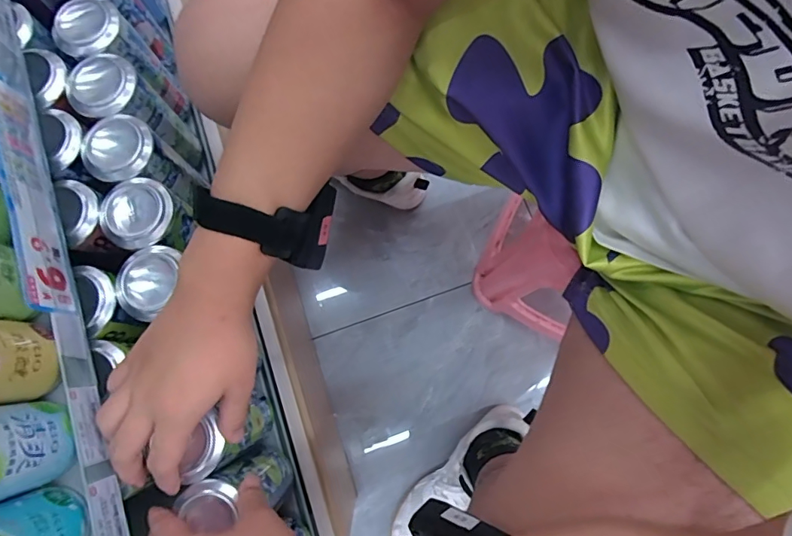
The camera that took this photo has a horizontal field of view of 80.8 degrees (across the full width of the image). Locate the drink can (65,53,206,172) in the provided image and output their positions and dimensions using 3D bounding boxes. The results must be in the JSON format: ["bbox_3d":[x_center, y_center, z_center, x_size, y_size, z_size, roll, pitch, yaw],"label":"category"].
[{"bbox_3d":[-0.269,-0.155,0.493,0.064,0.156,0.067,-44,82,-8],"label":"drink can"}]

